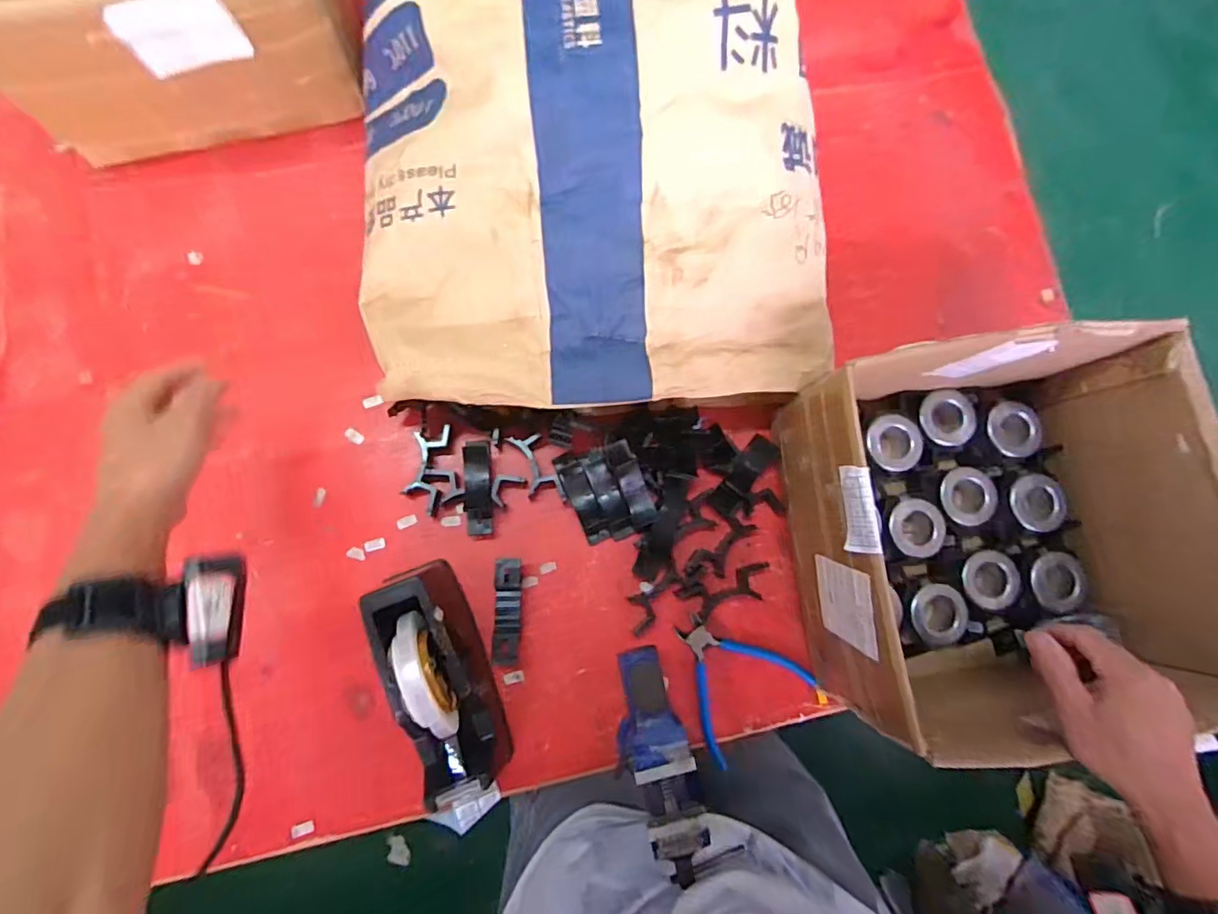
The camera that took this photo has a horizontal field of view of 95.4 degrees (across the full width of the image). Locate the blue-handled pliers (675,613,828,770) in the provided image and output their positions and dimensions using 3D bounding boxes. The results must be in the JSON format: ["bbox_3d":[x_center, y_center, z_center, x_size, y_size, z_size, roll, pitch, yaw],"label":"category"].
[{"bbox_3d":[0.137,0.221,0.570,0.134,0.010,0.140,-26,84,-7],"label":"blue-handled pliers"}]

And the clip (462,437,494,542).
[{"bbox_3d":[-0.135,0.032,0.577,0.028,0.030,0.103,-3,82,-4],"label":"clip"}]

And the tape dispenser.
[{"bbox_3d":[-0.153,0.206,0.503,0.072,0.119,0.210,-19,83,-6],"label":"tape dispenser"}]

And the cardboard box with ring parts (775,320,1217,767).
[{"bbox_3d":[0.357,0.069,0.525,0.330,0.186,0.318,-7,82,-5],"label":"cardboard box with ring parts"}]

